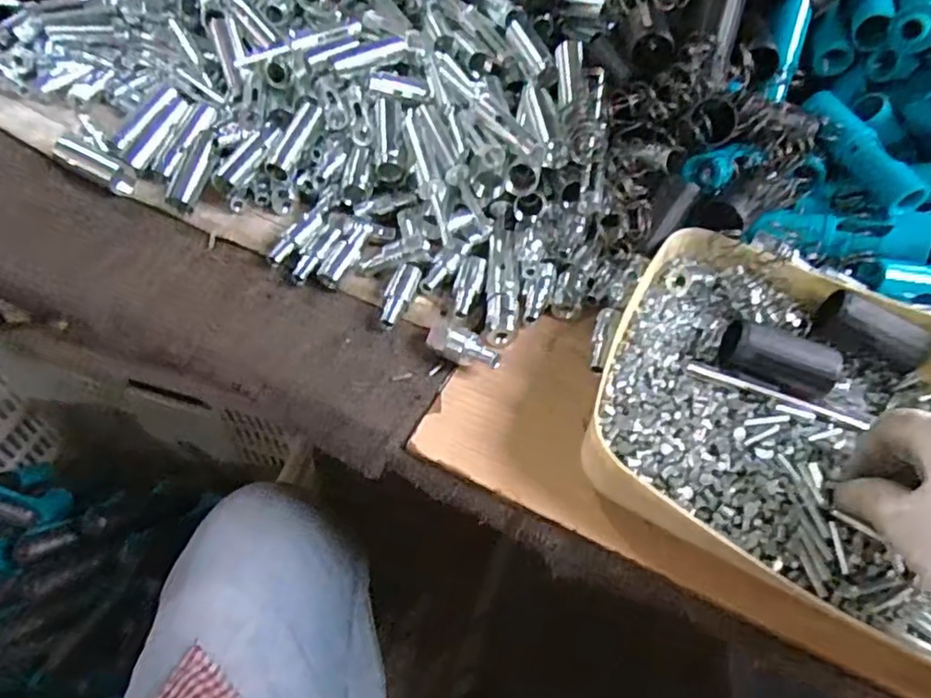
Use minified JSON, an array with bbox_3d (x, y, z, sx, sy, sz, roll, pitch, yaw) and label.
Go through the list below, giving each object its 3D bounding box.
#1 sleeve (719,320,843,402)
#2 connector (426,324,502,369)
[{"bbox_3d":[0.188,0.008,0.374,0.064,0.028,0.030,19,53,9],"label":"sleeve"},{"bbox_3d":[-0.001,-0.002,0.411,0.053,0.015,0.021,20,53,10],"label":"connector"}]

